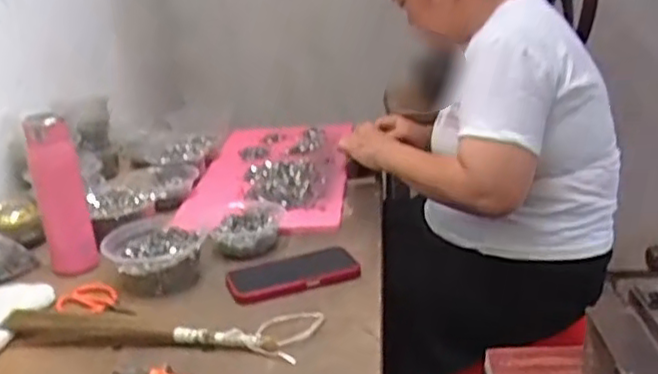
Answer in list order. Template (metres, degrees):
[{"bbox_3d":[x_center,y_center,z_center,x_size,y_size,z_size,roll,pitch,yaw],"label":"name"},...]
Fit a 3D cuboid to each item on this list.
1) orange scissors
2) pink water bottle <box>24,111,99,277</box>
[{"bbox_3d":[-0.293,0.143,0.876,0.108,0.019,0.044,5,21,24],"label":"orange scissors"},{"bbox_3d":[-0.365,0.017,0.949,0.065,0.215,0.057,-13,21,-23],"label":"pink water bottle"}]

